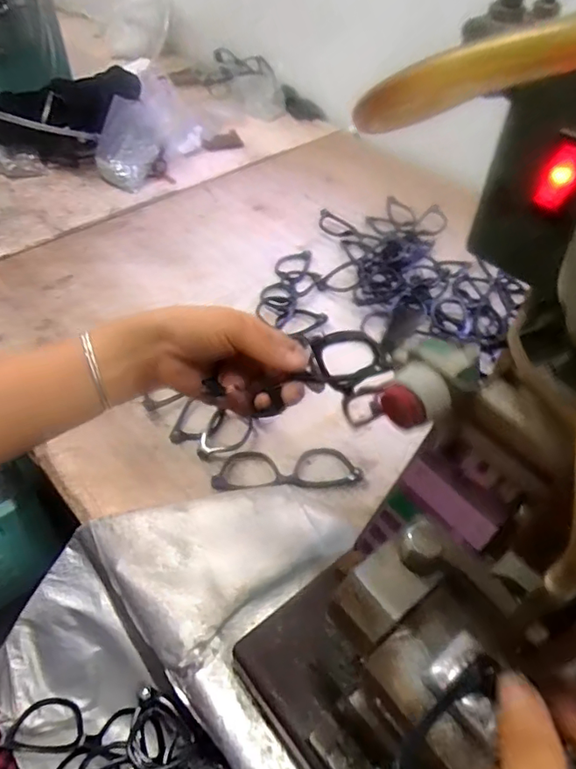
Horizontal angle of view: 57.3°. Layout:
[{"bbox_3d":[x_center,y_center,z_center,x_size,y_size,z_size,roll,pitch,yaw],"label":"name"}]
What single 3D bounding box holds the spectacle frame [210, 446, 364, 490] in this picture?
[{"bbox_3d":[-0.002,0.088,0.562,0.155,0.021,0.057,-6,47,-7],"label":"spectacle frame"}]

